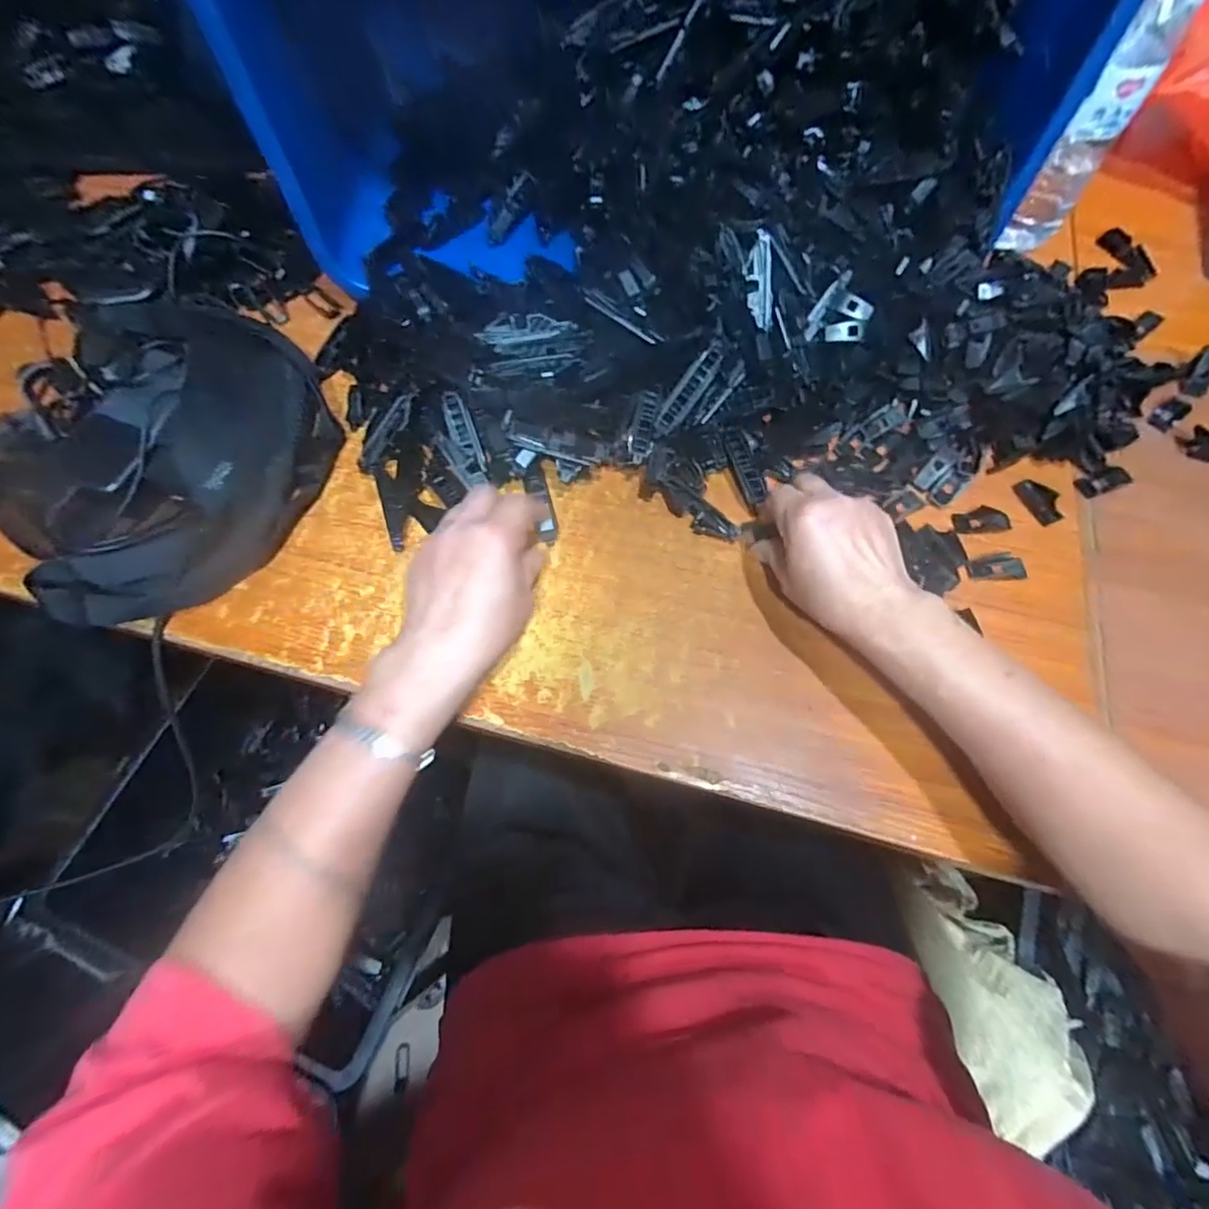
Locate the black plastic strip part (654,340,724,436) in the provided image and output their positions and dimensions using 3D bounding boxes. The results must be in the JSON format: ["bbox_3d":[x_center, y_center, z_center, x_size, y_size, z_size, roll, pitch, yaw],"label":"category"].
[{"bbox_3d":[0.067,-0.169,0.440,0.017,0.012,0.081,38,96,15],"label":"black plastic strip part"}]

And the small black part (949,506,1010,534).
[{"bbox_3d":[0.299,-0.066,0.447,0.044,0.004,0.023,-12,68,-4],"label":"small black part"}]

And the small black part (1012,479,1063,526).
[{"bbox_3d":[0.352,-0.083,0.455,0.025,0.006,0.043,-13,68,-4],"label":"small black part"}]

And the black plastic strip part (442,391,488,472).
[{"bbox_3d":[-0.116,-0.140,0.460,0.020,0.007,0.066,-23,92,-8],"label":"black plastic strip part"}]

